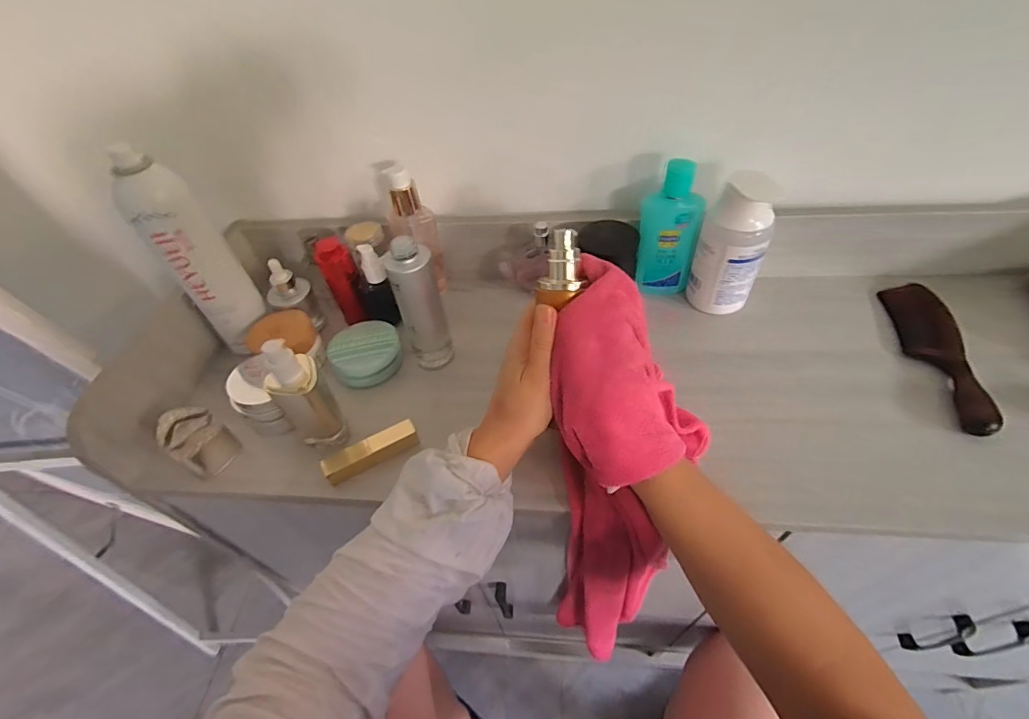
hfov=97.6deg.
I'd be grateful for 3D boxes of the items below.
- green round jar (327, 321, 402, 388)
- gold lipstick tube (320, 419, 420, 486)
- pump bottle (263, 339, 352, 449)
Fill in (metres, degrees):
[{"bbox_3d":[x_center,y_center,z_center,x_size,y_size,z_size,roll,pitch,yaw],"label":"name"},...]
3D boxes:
[{"bbox_3d":[-0.159,-0.005,0.481,0.070,0.032,0.082,-29,53,-17],"label":"green round jar"},{"bbox_3d":[-0.132,0.082,0.414,0.084,0.020,0.024,-25,52,-15],"label":"gold lipstick tube"},{"bbox_3d":[-0.182,0.032,0.389,0.035,0.120,0.041,35,61,29],"label":"pump bottle"}]

